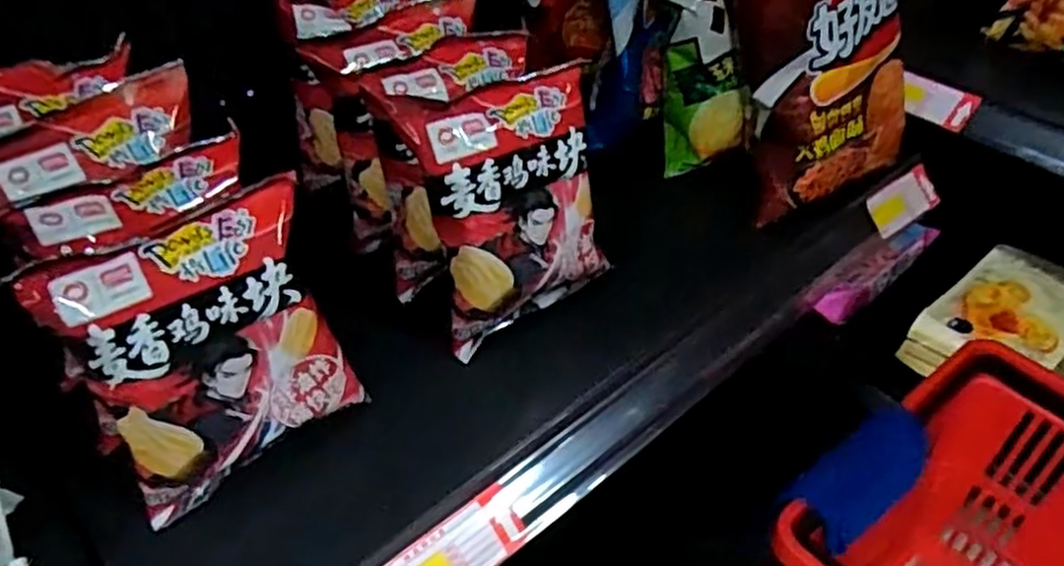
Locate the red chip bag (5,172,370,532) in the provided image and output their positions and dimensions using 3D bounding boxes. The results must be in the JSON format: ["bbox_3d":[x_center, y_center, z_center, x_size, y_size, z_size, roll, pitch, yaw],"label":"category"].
[{"bbox_3d":[-0.170,0.041,0.422,0.133,0.160,0.068,-23,47,-23],"label":"red chip bag"}]

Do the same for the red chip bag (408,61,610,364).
[{"bbox_3d":[-0.010,-0.049,0.513,0.123,0.158,0.048,-24,24,-22],"label":"red chip bag"}]

